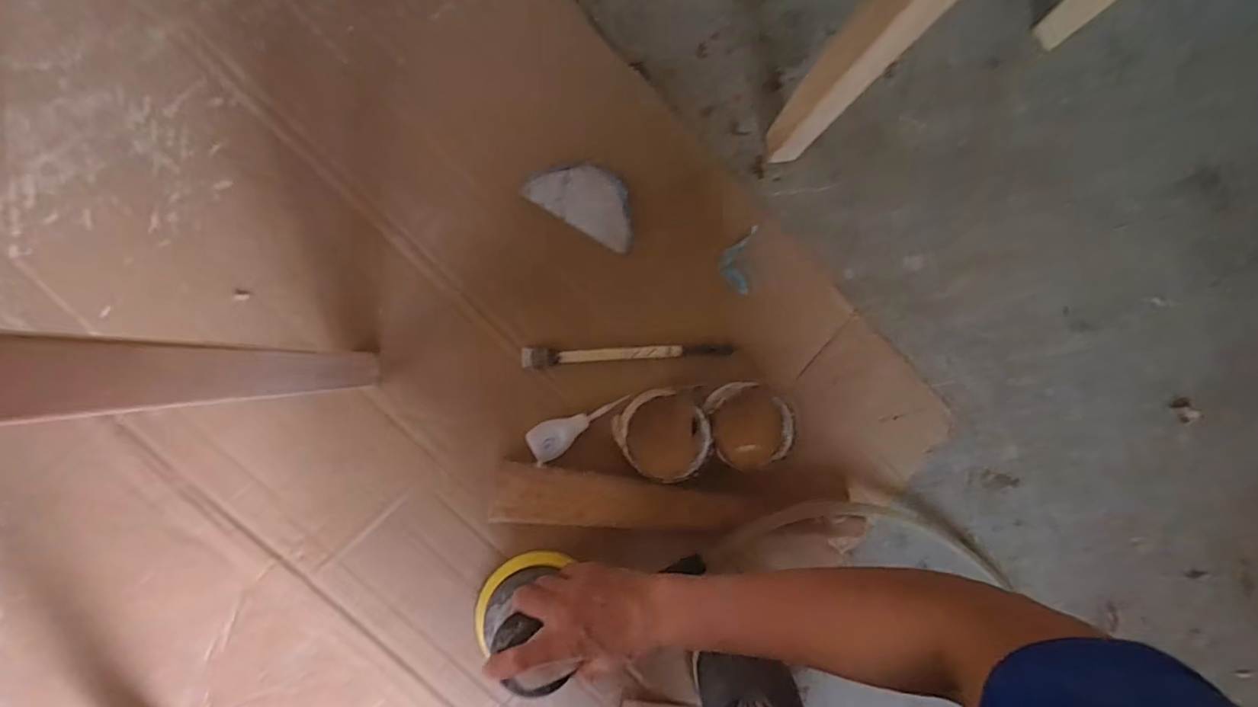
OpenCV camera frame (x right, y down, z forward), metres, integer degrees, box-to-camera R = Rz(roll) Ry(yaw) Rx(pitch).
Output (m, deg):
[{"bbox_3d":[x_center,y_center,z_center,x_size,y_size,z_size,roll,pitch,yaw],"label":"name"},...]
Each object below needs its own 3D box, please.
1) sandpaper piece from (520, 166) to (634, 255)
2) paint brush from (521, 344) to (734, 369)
[{"bbox_3d":[-0.042,-0.153,0.538,0.113,0.020,0.058,29,85,-6],"label":"sandpaper piece"},{"bbox_3d":[0.001,0.001,0.537,0.207,0.010,0.020,-2,88,-8],"label":"paint brush"}]

